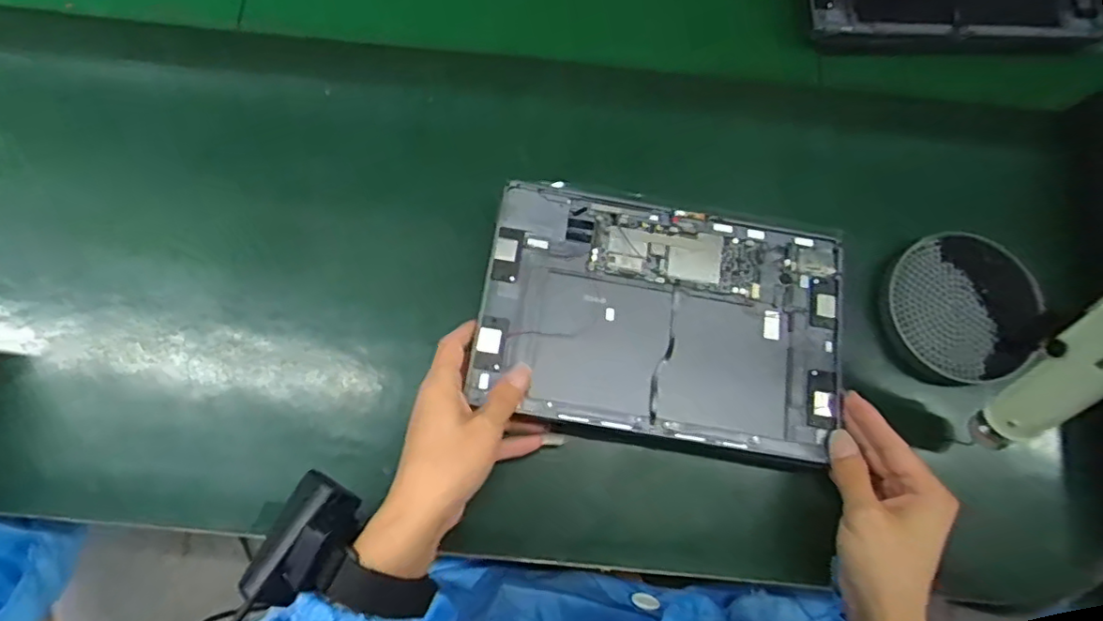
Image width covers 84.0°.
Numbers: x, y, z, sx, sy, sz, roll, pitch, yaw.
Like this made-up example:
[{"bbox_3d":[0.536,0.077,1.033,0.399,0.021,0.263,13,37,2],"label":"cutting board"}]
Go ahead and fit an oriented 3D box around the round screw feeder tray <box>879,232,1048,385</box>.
[{"bbox_3d":[0.296,-0.006,0.436,0.103,0.040,0.109,43,76,10],"label":"round screw feeder tray"}]

